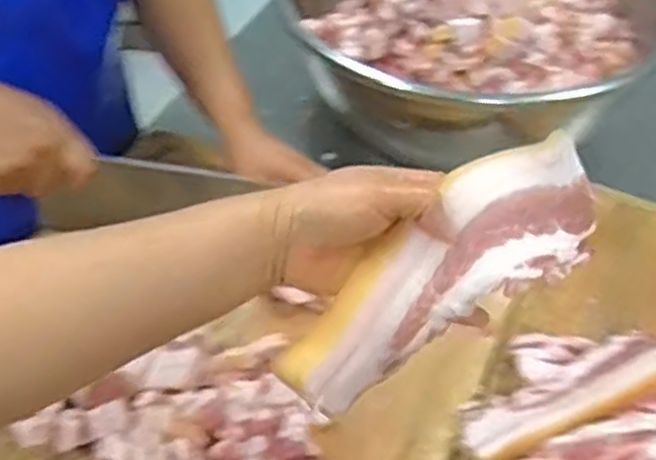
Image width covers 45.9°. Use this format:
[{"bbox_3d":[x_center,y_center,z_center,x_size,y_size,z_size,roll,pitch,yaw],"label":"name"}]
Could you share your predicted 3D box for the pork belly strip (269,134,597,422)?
[{"bbox_3d":[0.075,0.024,0.420,0.218,0.067,0.069,-36,55,-11],"label":"pork belly strip"}]

